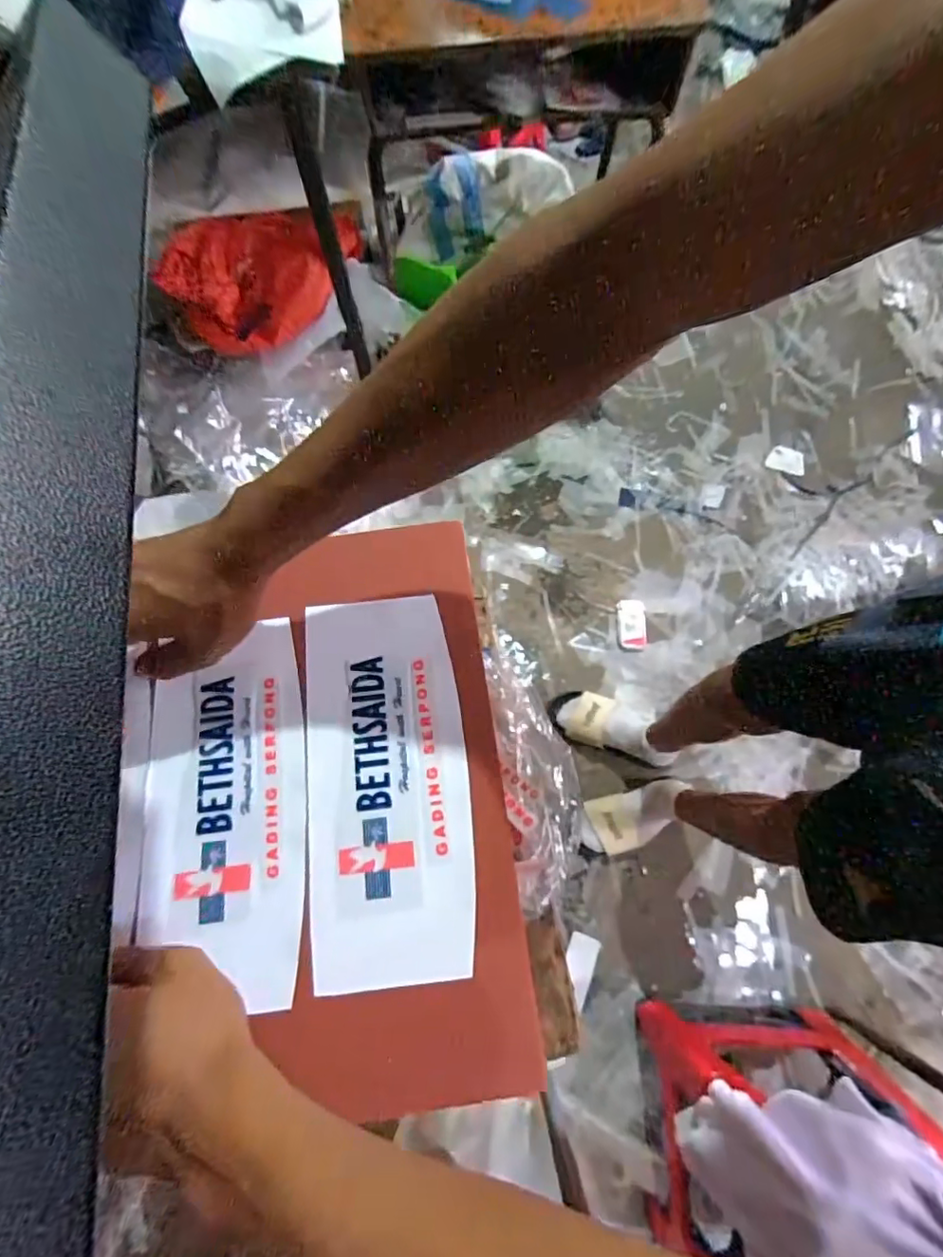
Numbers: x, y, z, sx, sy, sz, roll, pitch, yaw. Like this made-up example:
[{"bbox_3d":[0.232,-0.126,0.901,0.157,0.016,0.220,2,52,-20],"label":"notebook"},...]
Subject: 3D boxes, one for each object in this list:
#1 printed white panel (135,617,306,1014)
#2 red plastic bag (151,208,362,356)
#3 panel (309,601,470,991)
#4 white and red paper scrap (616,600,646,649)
[{"bbox_3d":[-0.168,0.117,0.382,0.106,0.005,0.240,-8,70,-1],"label":"printed white panel"},{"bbox_3d":[-0.450,-0.775,1.255,0.436,0.198,0.162,-16,71,-5],"label":"red plastic bag"},{"bbox_3d":[-0.058,0.099,0.388,0.105,0.005,0.252,-7,70,-1],"label":"panel"},{"bbox_3d":[0.377,-0.011,1.312,0.063,0.008,0.116,-1,72,1],"label":"white and red paper scrap"}]

